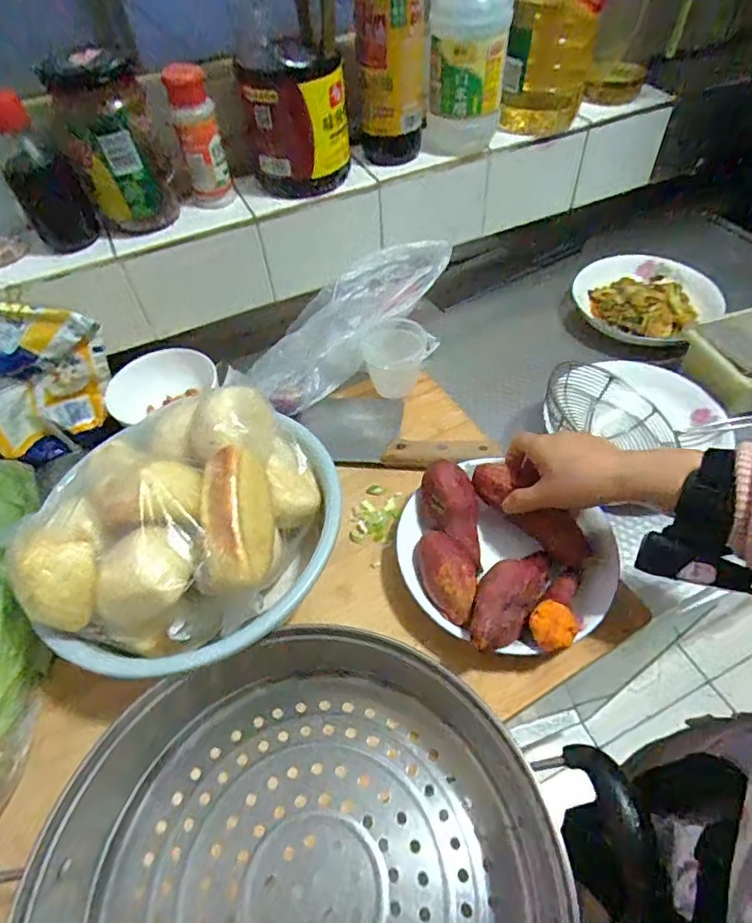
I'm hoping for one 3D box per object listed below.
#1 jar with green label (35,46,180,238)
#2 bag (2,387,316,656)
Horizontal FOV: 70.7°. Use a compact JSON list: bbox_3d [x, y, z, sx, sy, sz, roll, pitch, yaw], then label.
[{"bbox_3d":[-0.255,-0.311,0.524,0.083,0.146,0.066,-1,52,4],"label":"jar with green label"},{"bbox_3d":[-0.155,0.051,0.448,0.229,0.138,0.172,-16,53,-8],"label":"bag"}]

